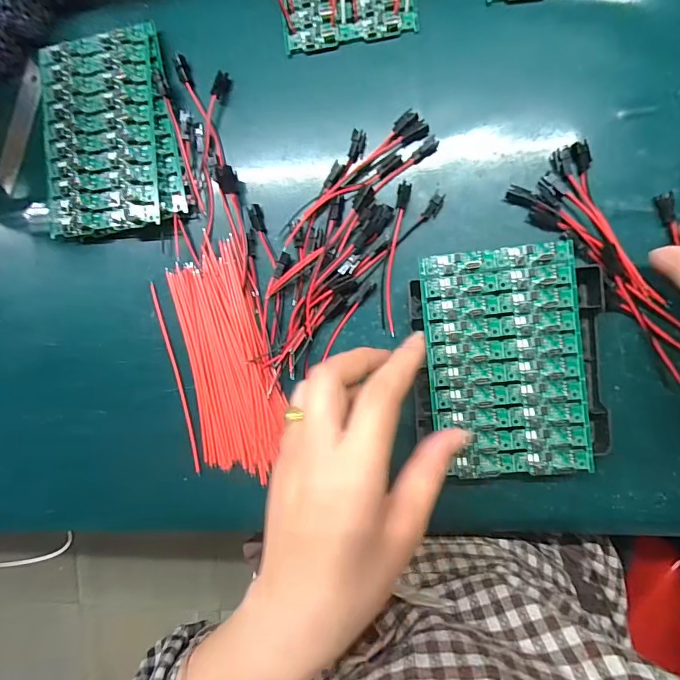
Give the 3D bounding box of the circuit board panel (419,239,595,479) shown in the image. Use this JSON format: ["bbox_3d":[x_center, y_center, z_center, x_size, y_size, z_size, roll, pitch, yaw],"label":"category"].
[{"bbox_3d":[0.102,0.014,0.256,0.091,0.004,0.138,-5,92,8],"label":"circuit board panel"}]

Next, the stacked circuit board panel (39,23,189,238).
[{"bbox_3d":[-0.165,-0.146,0.297,0.097,0.017,0.134,-7,92,8],"label":"stacked circuit board panel"}]

